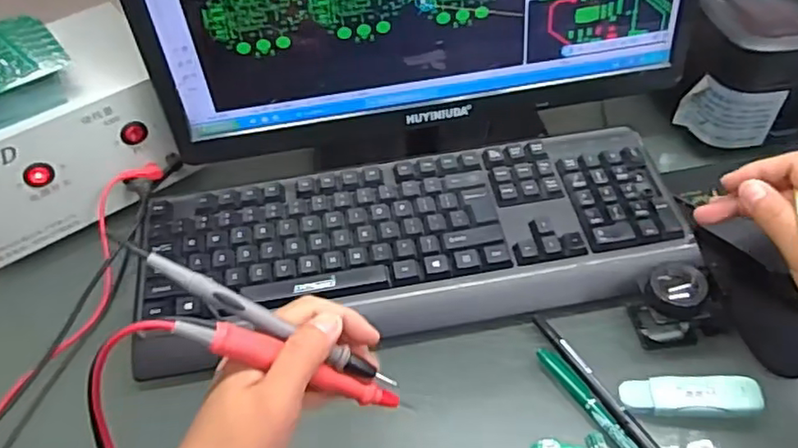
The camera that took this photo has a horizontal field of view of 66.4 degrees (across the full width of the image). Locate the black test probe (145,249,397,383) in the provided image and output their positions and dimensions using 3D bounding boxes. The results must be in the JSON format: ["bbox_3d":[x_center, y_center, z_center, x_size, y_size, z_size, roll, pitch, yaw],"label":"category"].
[{"bbox_3d":[-0.062,0.054,0.312,0.142,0.013,0.014,31,51,-11],"label":"black test probe"}]

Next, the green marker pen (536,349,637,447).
[{"bbox_3d":[0.138,0.134,0.398,0.012,0.006,0.136,-26,52,-17],"label":"green marker pen"}]

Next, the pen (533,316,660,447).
[{"bbox_3d":[0.136,0.112,0.414,0.012,0.008,0.137,-23,51,-15],"label":"pen"}]

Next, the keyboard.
[{"bbox_3d":[0.013,0.013,0.495,0.426,0.035,0.157,-10,49,-4],"label":"keyboard"}]

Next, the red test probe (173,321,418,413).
[{"bbox_3d":[-0.048,0.074,0.309,0.131,0.010,0.014,29,43,-27],"label":"red test probe"}]

